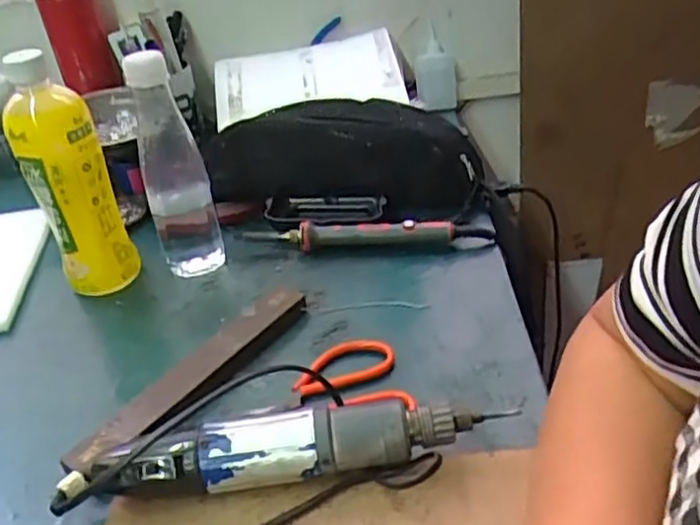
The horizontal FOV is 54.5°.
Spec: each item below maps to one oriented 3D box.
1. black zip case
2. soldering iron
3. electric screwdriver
[{"bbox_3d":[-0.010,-0.099,0.654,0.250,0.106,0.099,-4,33,4],"label":"black zip case"},{"bbox_3d":[0.012,-0.023,0.604,0.220,0.029,0.019,-1,34,8],"label":"soldering iron"},{"bbox_3d":[-0.037,0.113,0.405,0.263,0.042,0.035,-9,33,-4],"label":"electric screwdriver"}]

